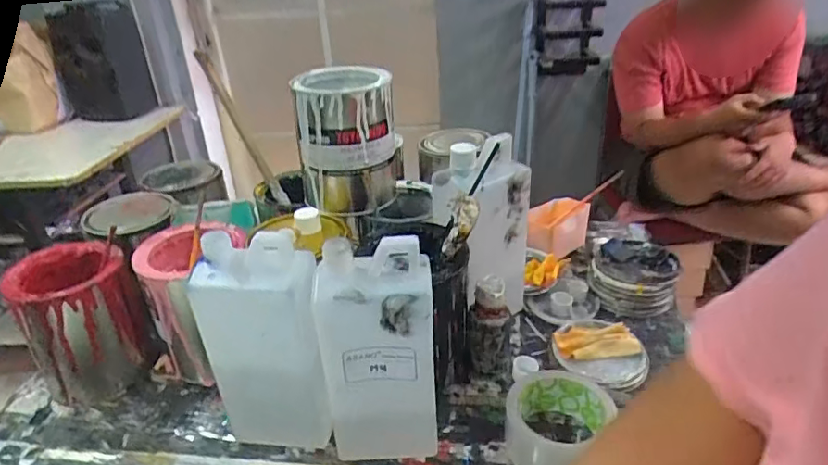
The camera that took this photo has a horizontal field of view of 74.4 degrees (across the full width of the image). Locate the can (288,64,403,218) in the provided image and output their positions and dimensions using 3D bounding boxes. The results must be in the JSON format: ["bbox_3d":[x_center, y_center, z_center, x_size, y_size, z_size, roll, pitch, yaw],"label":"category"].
[{"bbox_3d":[-0.075,-0.100,0.604,0.102,0.141,0.102,-3,27,1],"label":"can"}]

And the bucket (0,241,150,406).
[{"bbox_3d":[-0.354,0.097,0.586,0.100,0.141,0.096,-21,34,-29],"label":"bucket"}]

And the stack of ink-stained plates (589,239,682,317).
[{"bbox_3d":[0.288,0.057,0.712,0.103,0.047,0.111,13,33,27],"label":"stack of ink-stained plates"}]

